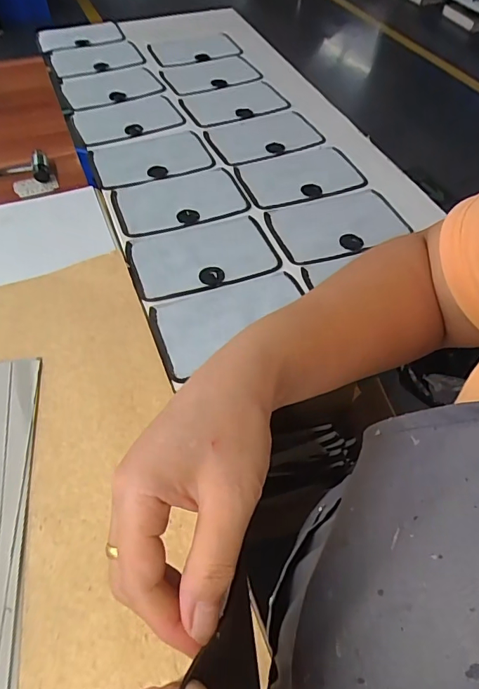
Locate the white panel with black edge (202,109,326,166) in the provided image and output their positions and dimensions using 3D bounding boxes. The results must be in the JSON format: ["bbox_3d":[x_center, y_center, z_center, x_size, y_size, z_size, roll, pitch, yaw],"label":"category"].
[{"bbox_3d":[0.051,-0.432,0.931,0.222,0.011,0.147,-20,57,-15],"label":"white panel with black edge"}]

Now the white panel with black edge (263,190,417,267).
[{"bbox_3d":[0.162,-0.203,0.755,0.223,0.007,0.137,-14,56,-11],"label":"white panel with black edge"}]

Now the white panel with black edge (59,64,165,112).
[{"bbox_3d":[-0.311,-0.632,1.091,0.229,0.013,0.176,-25,58,-18],"label":"white panel with black edge"}]

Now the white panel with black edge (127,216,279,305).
[{"bbox_3d":[-0.061,-0.144,0.709,0.223,0.007,0.137,-14,56,-11],"label":"white panel with black edge"}]

